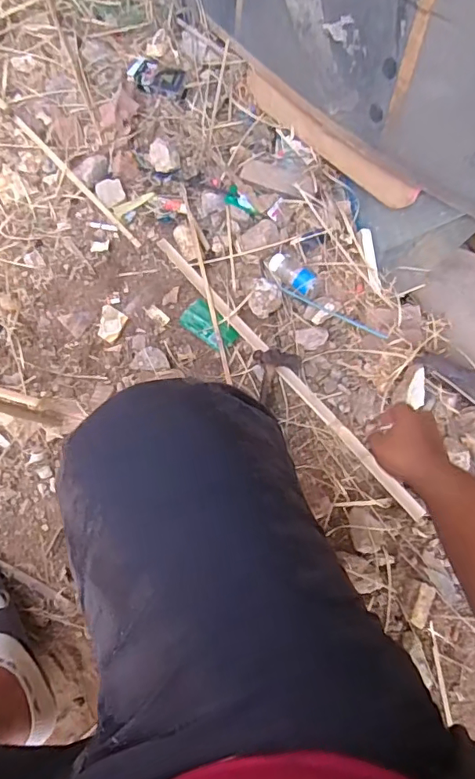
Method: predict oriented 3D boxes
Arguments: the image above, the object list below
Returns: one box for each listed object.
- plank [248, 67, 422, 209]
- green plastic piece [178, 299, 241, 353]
[{"bbox_3d":[0.146,-0.444,0.870,0.021,0.064,0.437,-31,62,-10],"label":"plank"},{"bbox_3d":[-0.049,-0.105,0.847,0.055,0.005,0.098,-43,78,-13],"label":"green plastic piece"}]

